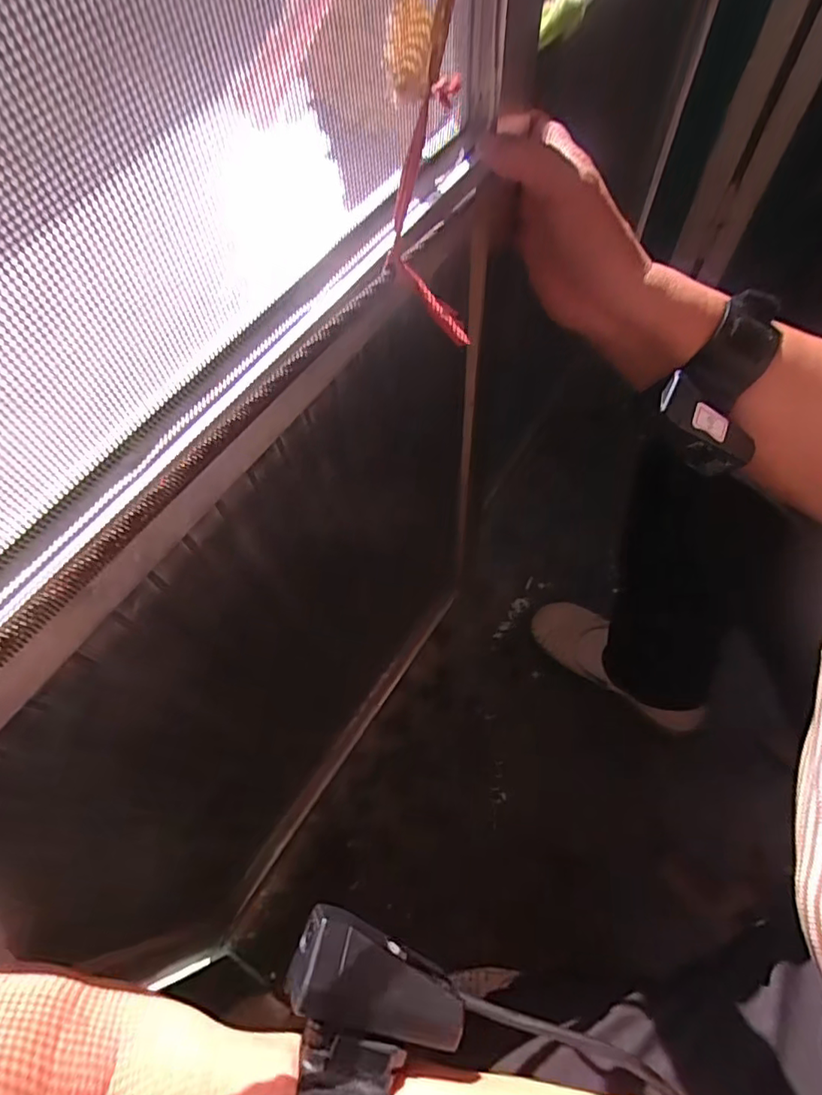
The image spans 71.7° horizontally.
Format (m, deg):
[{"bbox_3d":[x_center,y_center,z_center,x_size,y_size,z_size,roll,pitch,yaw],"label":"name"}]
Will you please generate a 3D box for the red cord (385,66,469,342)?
[{"bbox_3d":[0.007,-0.139,0.241,0.035,0.100,0.037,-4,63,0],"label":"red cord"}]

